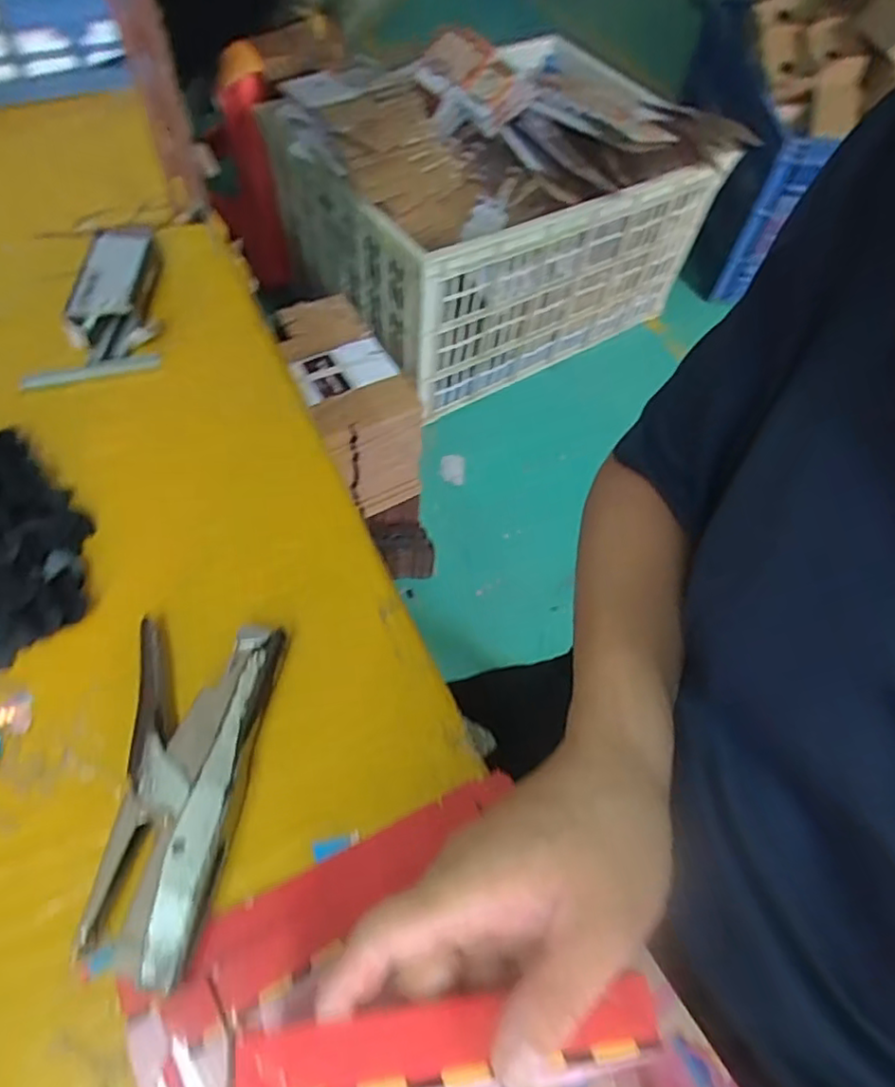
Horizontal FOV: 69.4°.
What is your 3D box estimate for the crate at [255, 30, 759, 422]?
[{"bbox_3d":[0.104,-0.753,1.438,0.822,0.489,0.589,-25,63,-20],"label":"crate"}]

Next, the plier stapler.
[{"bbox_3d":[-0.138,0.127,0.351,0.082,0.026,0.179,-3,57,-6],"label":"plier stapler"}]

